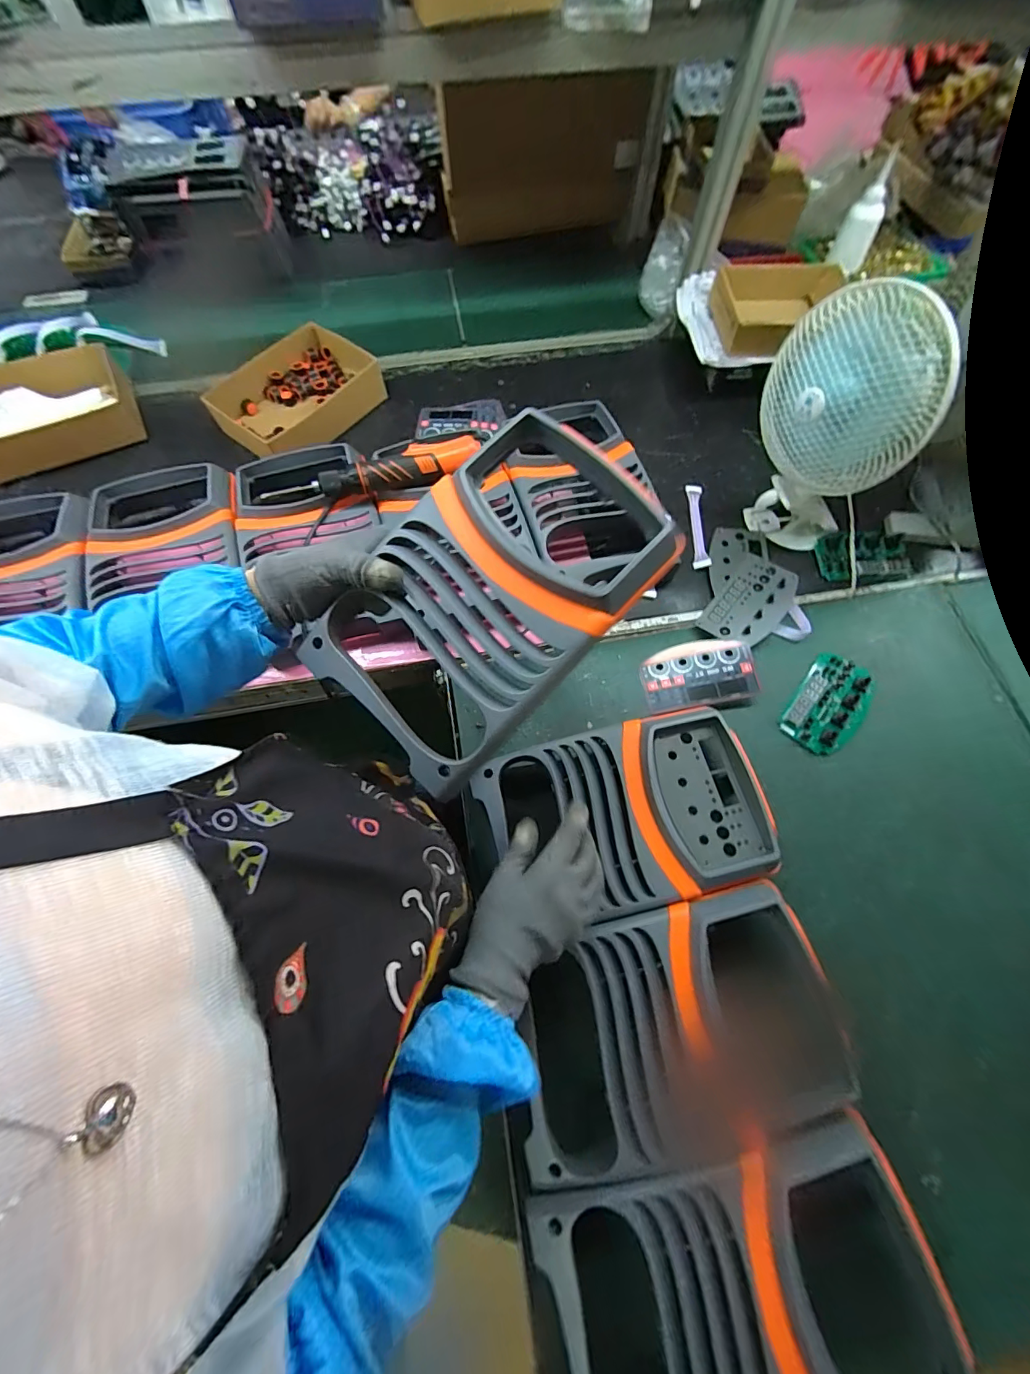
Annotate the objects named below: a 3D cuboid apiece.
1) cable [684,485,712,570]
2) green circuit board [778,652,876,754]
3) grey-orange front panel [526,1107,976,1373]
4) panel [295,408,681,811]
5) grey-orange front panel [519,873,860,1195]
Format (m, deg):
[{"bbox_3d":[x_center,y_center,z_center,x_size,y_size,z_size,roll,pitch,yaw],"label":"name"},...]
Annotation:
[{"bbox_3d":[0.292,-0.258,0.738,0.026,0.012,0.166,3,68,3],"label":"cable"},{"bbox_3d":[0.419,0.021,0.613,0.082,0.018,0.140,35,73,15],"label":"green circuit board"},{"bbox_3d":[0.182,0.492,0.358,0.308,0.085,0.185,-14,68,-4],"label":"grey-orange front panel"},{"bbox_3d":[-0.021,-0.081,0.409,0.193,0.048,0.313,45,94,8],"label":"panel"},{"bbox_3d":[0.159,0.322,0.444,0.296,0.048,0.196,-16,69,2],"label":"grey-orange front panel"}]

